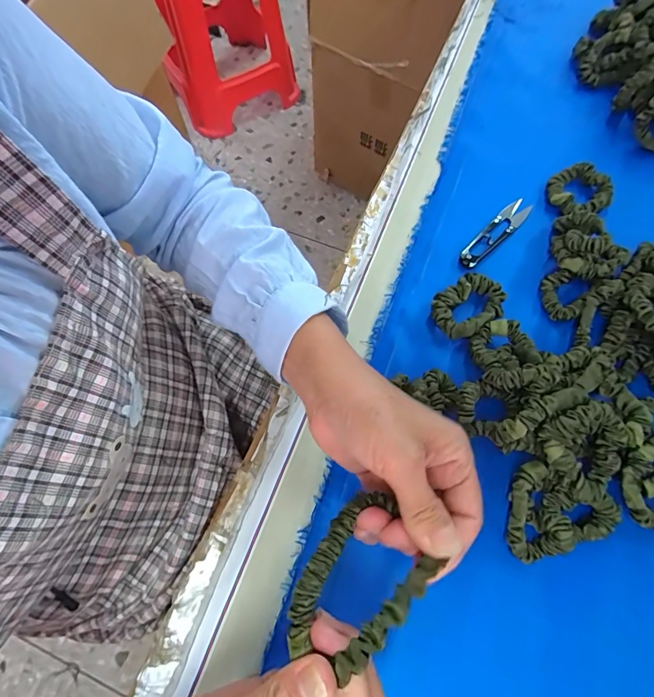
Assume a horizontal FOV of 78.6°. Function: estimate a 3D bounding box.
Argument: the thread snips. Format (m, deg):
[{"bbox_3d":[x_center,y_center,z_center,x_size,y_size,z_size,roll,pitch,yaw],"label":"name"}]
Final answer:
[{"bbox_3d":[0.166,-0.114,0.391,0.021,0.011,0.102,42,76,14],"label":"thread snips"}]

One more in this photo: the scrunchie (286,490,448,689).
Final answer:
[{"bbox_3d":[0.013,0.121,0.206,0.084,0.018,0.055,-42,72,-14],"label":"scrunchie"}]

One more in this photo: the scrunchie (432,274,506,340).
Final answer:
[{"bbox_3d":[0.123,-0.039,0.350,0.068,0.016,0.046,-33,73,-11],"label":"scrunchie"}]

